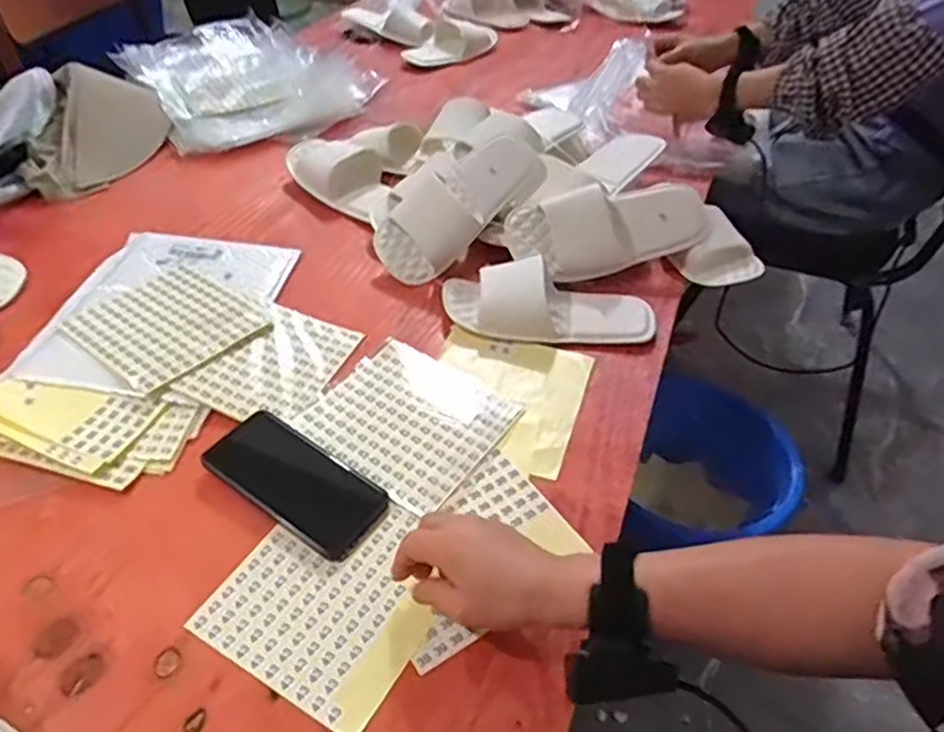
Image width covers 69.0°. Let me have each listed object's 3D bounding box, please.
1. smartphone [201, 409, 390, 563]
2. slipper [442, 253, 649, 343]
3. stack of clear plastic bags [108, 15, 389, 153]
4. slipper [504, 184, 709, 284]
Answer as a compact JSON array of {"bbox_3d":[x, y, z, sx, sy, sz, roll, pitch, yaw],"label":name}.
[{"bbox_3d":[-0.151,0.099,0.599,0.155,0.010,0.077,32,50,16],"label":"smartphone"},{"bbox_3d":[0.086,-0.072,0.761,0.234,0.063,0.088,1,43,0],"label":"slipper"},{"bbox_3d":[-0.400,-0.511,1.191,0.337,0.080,0.416,-28,50,-28],"label":"stack of clear plastic bags"},{"bbox_3d":[0.164,-0.162,0.828,0.246,0.104,0.054,-8,10,-8],"label":"slipper"}]

